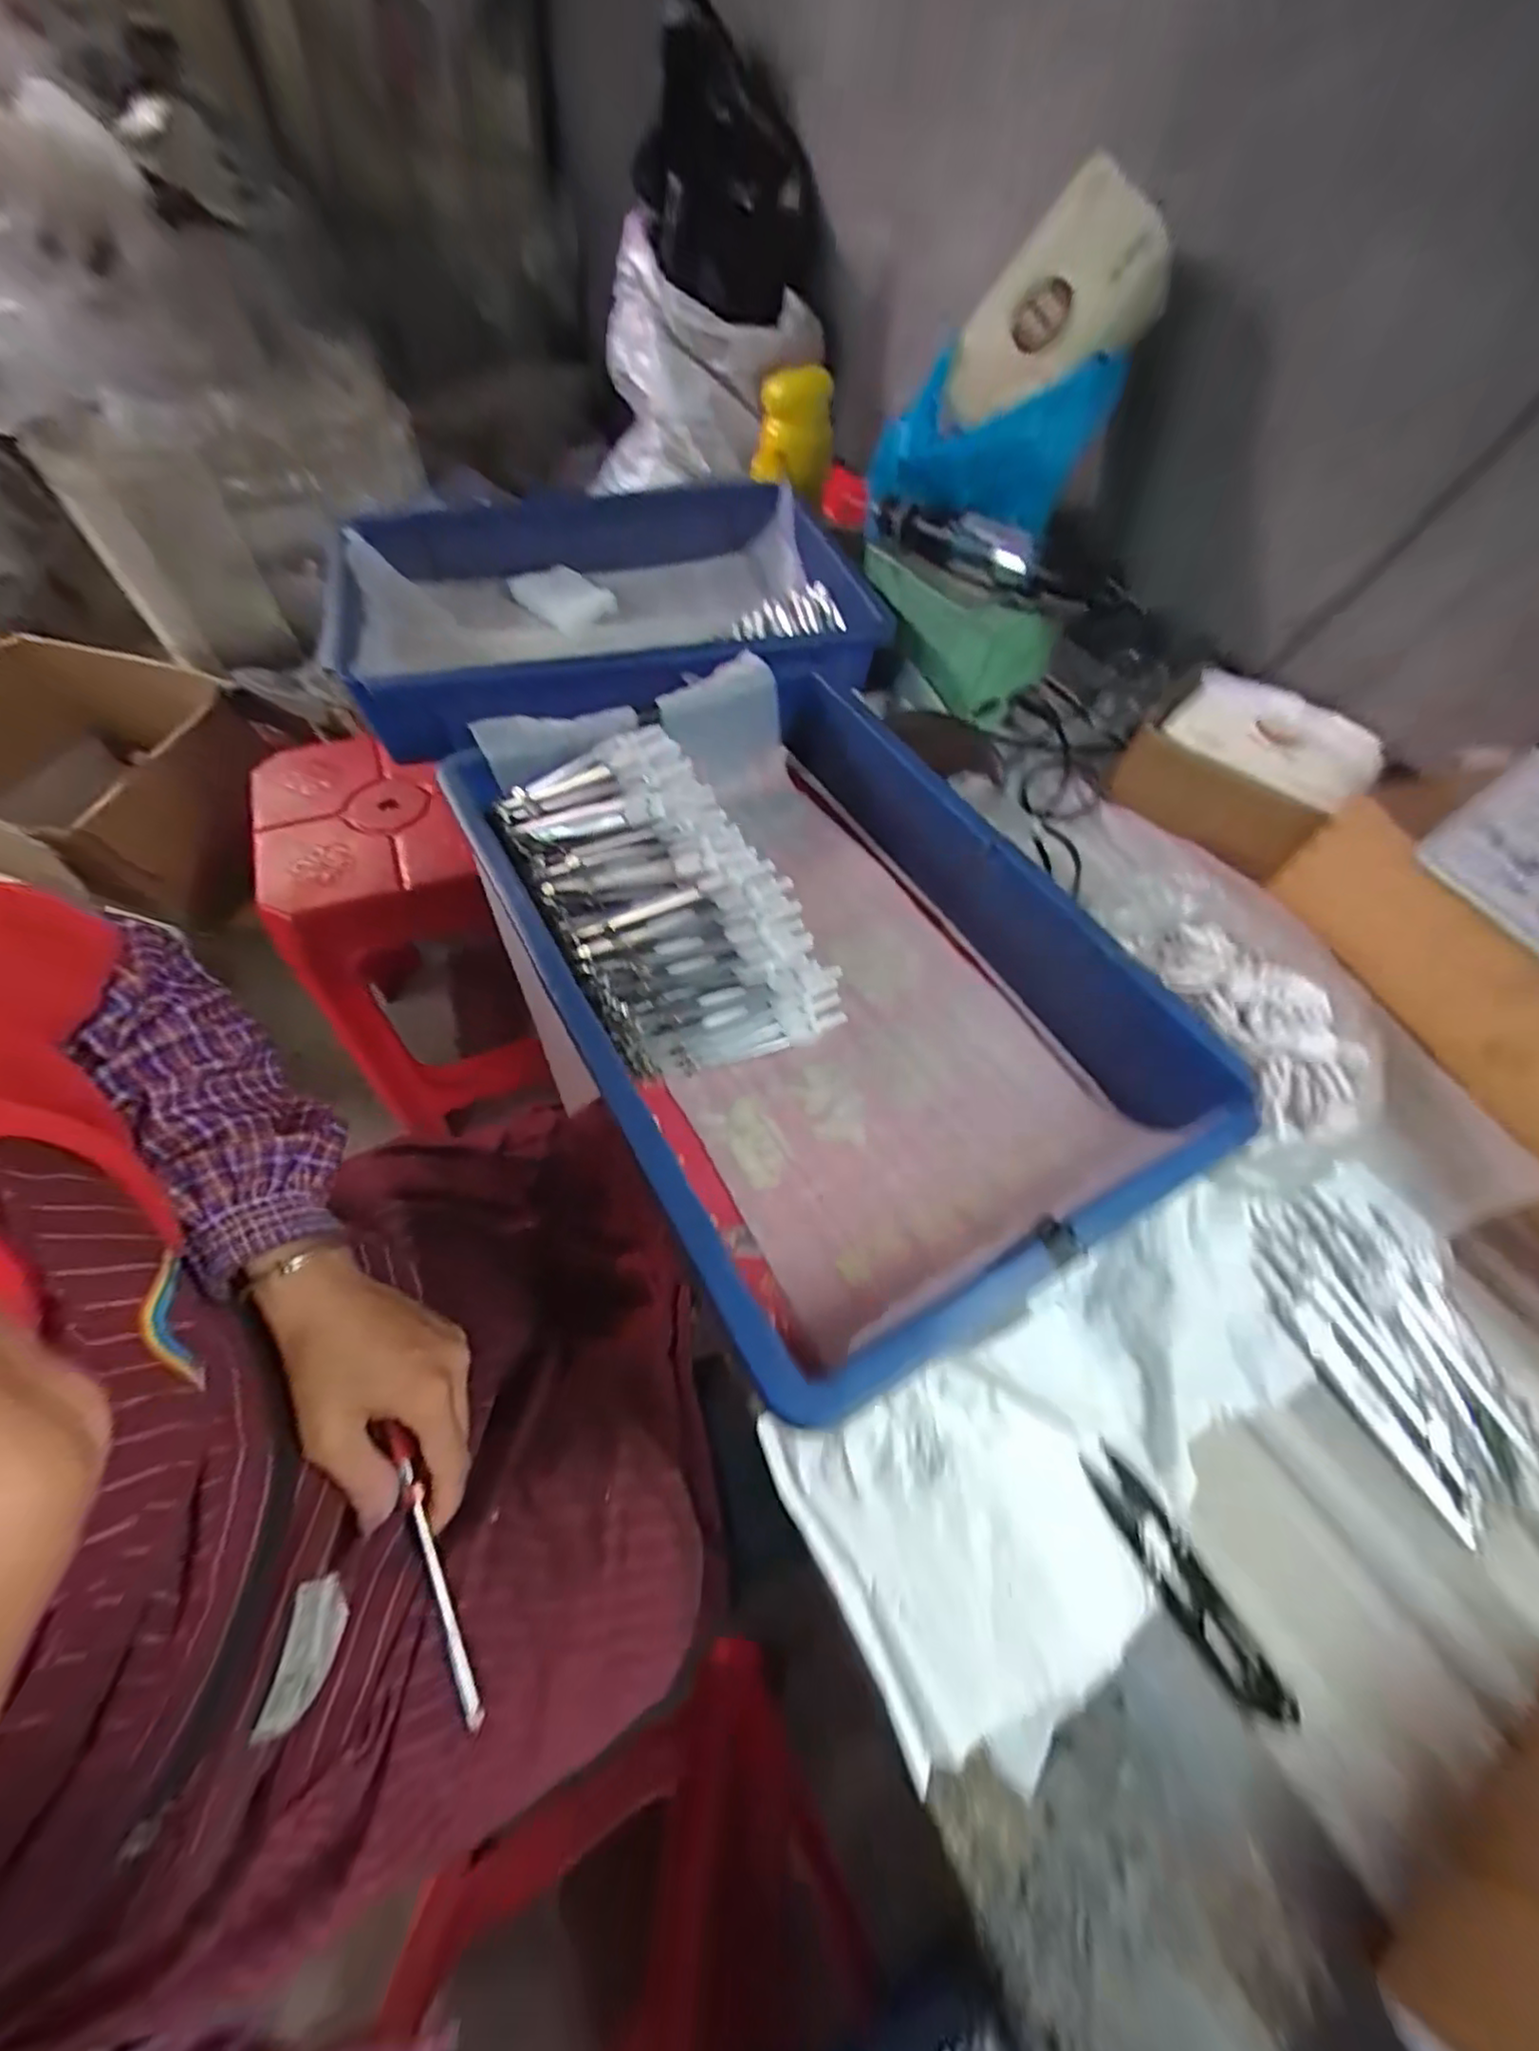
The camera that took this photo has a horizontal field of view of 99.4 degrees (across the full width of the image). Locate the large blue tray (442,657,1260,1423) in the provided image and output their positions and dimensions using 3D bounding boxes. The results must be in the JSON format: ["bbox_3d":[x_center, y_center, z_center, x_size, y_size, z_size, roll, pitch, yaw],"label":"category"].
[{"bbox_3d":[0.019,-0.052,0.373,0.273,0.089,0.410,-27,64,-19],"label":"large blue tray"}]

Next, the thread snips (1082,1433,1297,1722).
[{"bbox_3d":[0.171,0.228,0.270,0.022,0.010,0.097,-24,63,-17],"label":"thread snips"}]

